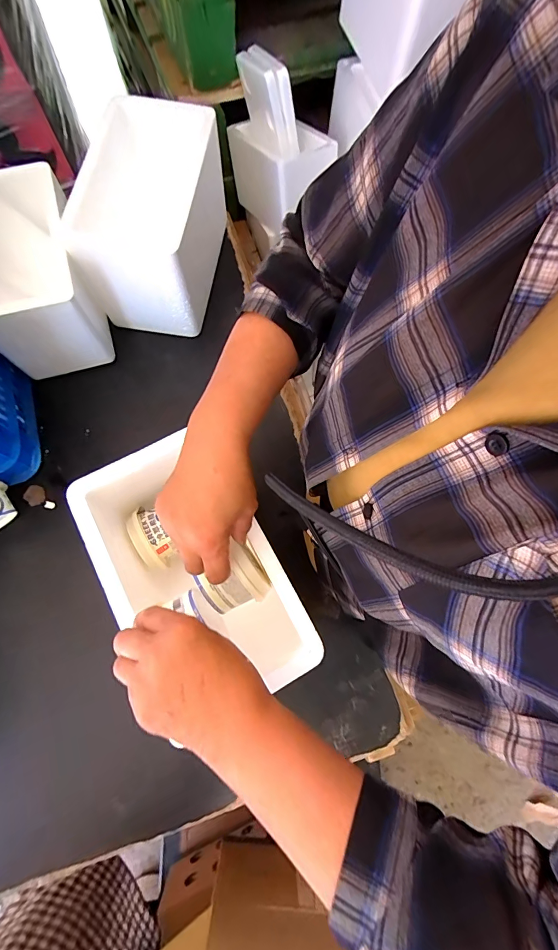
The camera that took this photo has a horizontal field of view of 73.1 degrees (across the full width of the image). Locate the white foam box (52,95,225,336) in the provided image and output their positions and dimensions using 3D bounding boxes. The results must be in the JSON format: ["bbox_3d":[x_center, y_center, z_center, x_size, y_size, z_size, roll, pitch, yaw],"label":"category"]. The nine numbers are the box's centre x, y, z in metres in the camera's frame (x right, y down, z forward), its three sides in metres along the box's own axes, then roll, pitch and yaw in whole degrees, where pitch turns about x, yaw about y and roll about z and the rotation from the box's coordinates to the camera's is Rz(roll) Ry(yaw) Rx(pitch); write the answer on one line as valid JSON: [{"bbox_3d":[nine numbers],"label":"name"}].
[{"bbox_3d":[-0.195,-0.403,0.605,0.159,0.206,0.262,9,74,1],"label":"white foam box"}]

